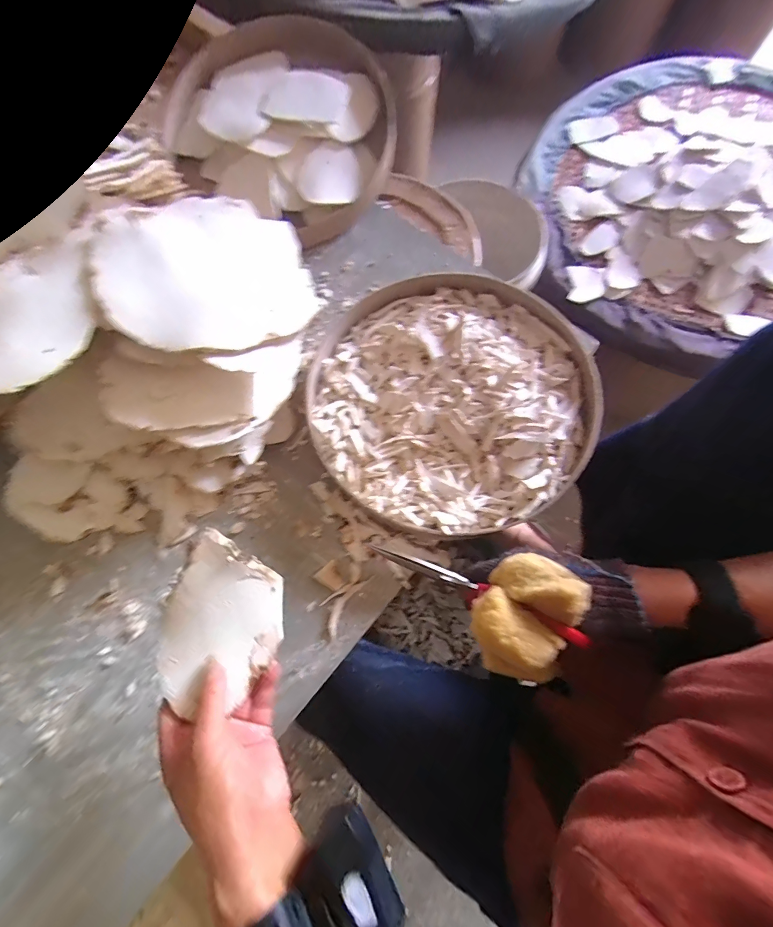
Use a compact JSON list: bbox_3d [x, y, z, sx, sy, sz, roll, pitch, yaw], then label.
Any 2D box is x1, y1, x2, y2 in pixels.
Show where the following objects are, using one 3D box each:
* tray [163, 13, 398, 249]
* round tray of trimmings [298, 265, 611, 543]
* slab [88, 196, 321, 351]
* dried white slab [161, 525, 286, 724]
[{"bbox_3d":[-0.141,-0.450,0.519,0.290,0.083,0.263,35,78,10],"label":"tray"},{"bbox_3d":[0.067,-0.078,0.420,0.294,0.043,0.294,0,75,0],"label":"round tray of trimmings"},{"bbox_3d":[-0.165,-0.179,0.355,0.179,0.011,0.163,-13,76,-20],"label":"slab"},{"bbox_3d":[-0.133,0.127,0.308,0.097,0.014,0.119,19,76,6],"label":"dried white slab"}]

